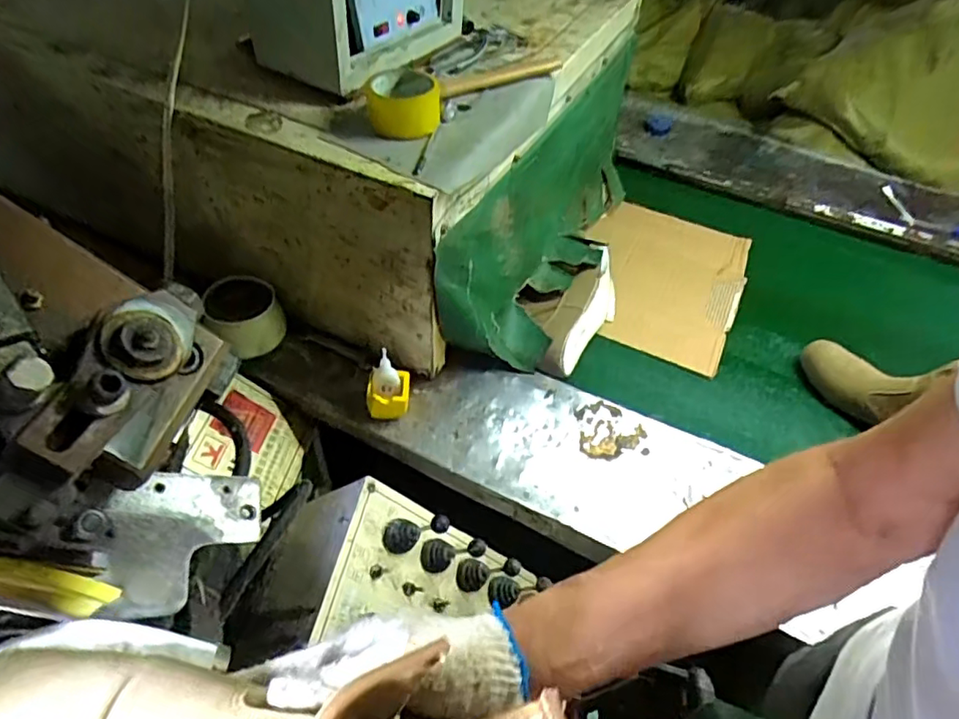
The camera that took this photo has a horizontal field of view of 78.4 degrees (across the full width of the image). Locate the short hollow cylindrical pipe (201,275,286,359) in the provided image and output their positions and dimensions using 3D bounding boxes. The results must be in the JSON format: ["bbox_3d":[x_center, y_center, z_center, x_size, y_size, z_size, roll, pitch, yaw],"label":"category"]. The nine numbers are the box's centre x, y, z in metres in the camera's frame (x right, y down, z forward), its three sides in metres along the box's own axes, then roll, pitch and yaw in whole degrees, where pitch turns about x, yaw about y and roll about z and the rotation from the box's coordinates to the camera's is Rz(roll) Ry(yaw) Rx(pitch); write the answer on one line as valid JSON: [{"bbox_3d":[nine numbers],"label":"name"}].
[{"bbox_3d":[-0.372,-0.069,0.947,0.112,0.087,0.112,5,49,-1],"label":"short hollow cylindrical pipe"}]

